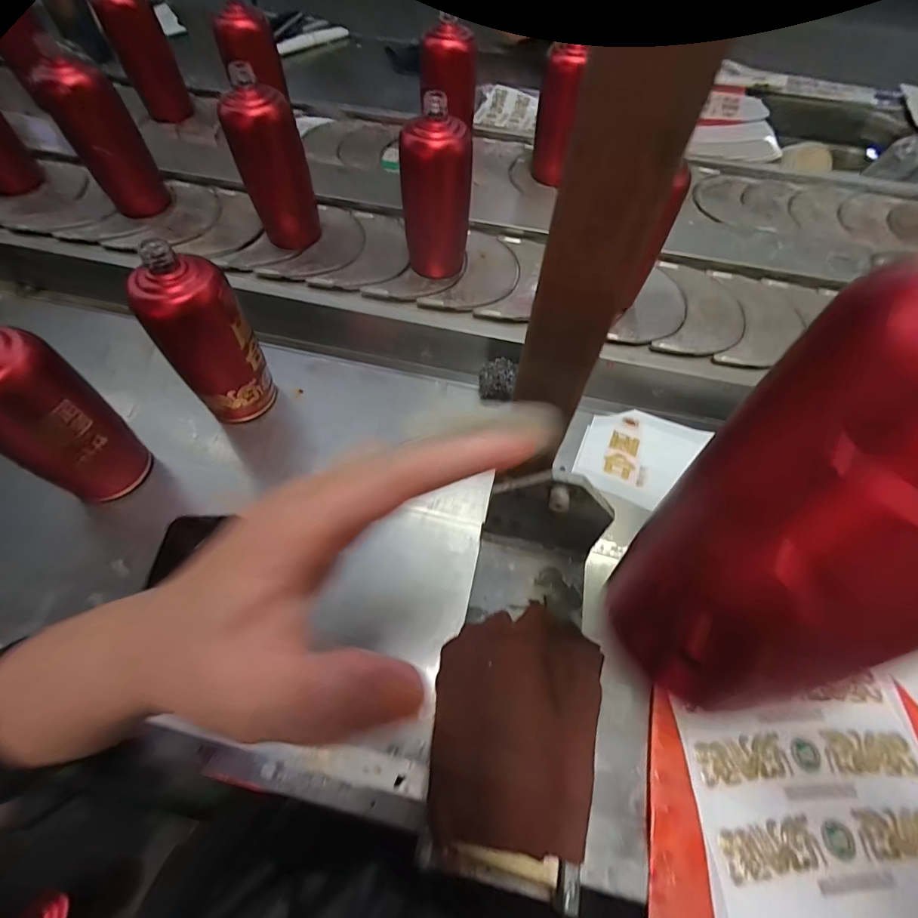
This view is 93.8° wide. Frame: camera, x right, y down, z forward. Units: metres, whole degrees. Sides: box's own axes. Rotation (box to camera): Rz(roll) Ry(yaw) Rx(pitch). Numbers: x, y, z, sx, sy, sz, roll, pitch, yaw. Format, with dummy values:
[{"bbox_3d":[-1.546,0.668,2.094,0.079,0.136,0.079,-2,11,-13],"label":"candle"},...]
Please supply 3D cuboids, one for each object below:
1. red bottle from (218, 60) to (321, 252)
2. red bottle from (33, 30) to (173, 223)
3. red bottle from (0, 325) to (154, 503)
[{"bbox_3d":[-0.239,-0.369,0.552,0.071,0.178,0.066,22,60,9],"label":"red bottle"},{"bbox_3d":[-0.476,-0.431,0.583,0.085,0.166,0.075,-30,65,-20],"label":"red bottle"},{"bbox_3d":[-0.362,-0.034,0.379,0.081,0.172,0.082,27,61,12],"label":"red bottle"}]

